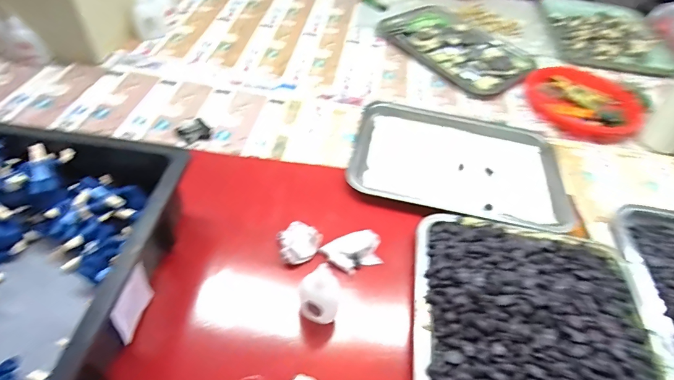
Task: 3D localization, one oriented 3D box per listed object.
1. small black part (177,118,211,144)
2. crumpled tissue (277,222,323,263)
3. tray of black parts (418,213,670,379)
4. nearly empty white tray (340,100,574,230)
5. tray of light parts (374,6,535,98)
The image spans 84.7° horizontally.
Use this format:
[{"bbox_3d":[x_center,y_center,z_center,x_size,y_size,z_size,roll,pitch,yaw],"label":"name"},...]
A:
[{"bbox_3d":[-0.218,-0.090,0.568,0.044,0.011,0.039,-29,58,-26],"label":"small black part"},{"bbox_3d":[-0.050,0.068,0.446,0.050,0.042,0.048,36,56,22],"label":"crumpled tissue"},{"bbox_3d":[0.207,0.159,0.362,0.247,0.040,0.308,10,50,3],"label":"tray of black parts"},{"bbox_3d":[0.186,-0.054,0.571,0.304,0.020,0.225,14,50,6],"label":"nearly empty white tray"},{"bbox_3d":[0.261,-0.318,0.798,0.234,0.027,0.314,-29,58,-26],"label":"tray of light parts"}]

